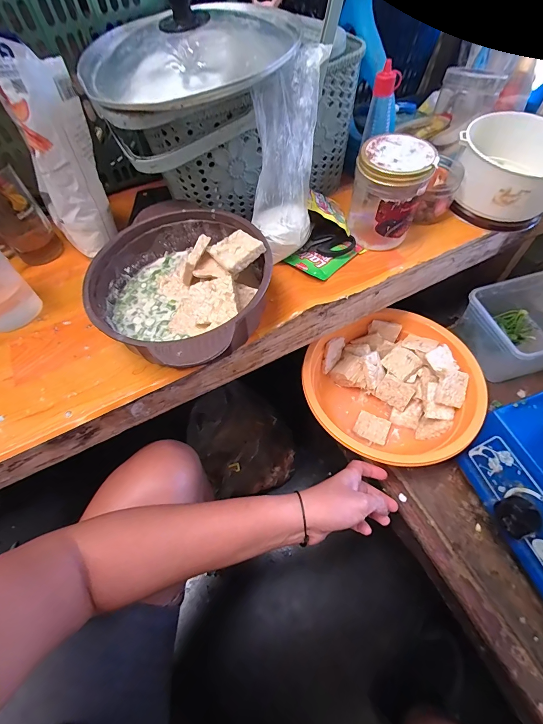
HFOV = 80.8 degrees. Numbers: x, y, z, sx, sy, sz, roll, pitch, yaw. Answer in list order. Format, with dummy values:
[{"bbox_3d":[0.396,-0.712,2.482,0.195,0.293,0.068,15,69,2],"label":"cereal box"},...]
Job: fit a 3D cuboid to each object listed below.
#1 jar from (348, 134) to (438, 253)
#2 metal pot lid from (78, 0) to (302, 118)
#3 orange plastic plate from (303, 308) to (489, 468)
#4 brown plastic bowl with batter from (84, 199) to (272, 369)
[{"bbox_3d":[0.151,-0.213,0.421,0.085,0.117,0.075,13,59,12],"label":"jar"},{"bbox_3d":[-0.104,-0.364,0.354,0.226,0.061,0.244,-2,57,3],"label":"metal pot lid"},{"bbox_3d":[0.203,0.039,0.537,0.249,0.104,0.227,-2,57,3],"label":"orange plastic plate"},{"bbox_3d":[-0.102,-0.084,0.382,0.204,0.090,0.198,-2,57,3],"label":"brown plastic bowl with batter"}]

